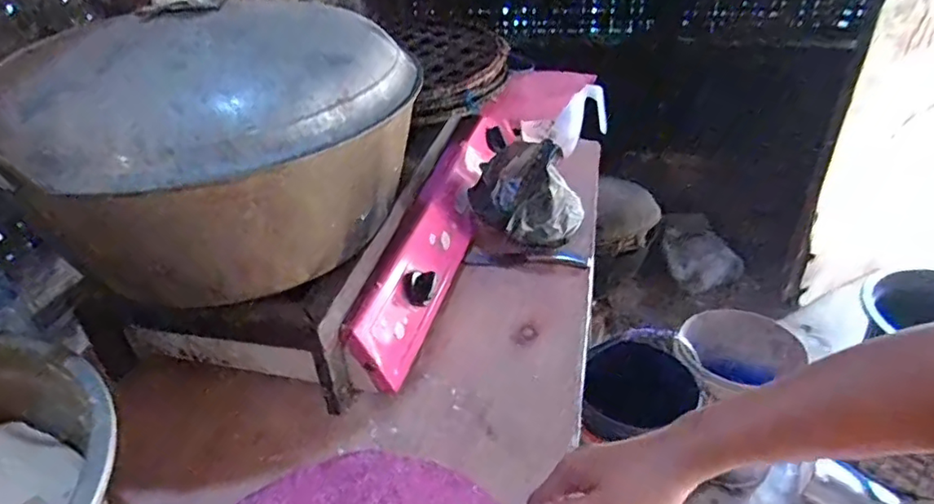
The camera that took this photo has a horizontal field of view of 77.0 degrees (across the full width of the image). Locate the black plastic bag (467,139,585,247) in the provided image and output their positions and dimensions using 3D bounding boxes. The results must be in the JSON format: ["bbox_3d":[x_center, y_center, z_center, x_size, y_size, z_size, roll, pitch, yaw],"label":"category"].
[{"bbox_3d":[0.086,-0.097,0.897,0.123,0.156,0.149,-27,41,-32],"label":"black plastic bag"}]

